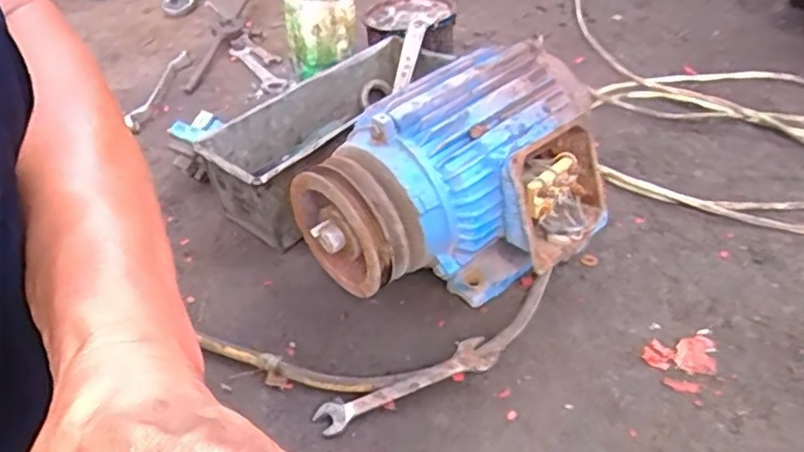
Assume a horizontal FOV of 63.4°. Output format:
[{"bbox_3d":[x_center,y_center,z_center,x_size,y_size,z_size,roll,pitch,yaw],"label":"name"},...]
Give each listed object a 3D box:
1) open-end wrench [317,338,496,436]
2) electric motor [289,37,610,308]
[{"bbox_3d":[0.003,0.130,0.537,0.155,0.008,0.033,-22,40,-3],"label":"open-end wrench"},{"bbox_3d":[0.064,-0.029,0.582,0.278,0.180,0.176,-28,45,-25],"label":"electric motor"}]

